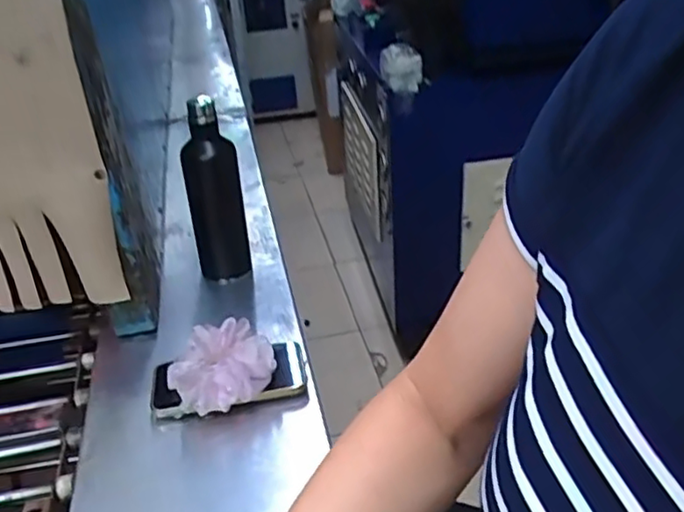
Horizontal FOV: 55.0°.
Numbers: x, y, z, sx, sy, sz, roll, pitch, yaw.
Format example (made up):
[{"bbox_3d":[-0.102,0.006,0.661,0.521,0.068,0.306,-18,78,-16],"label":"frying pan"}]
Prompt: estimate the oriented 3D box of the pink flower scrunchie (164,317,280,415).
[{"bbox_3d":[-0.128,0.113,0.697,0.104,0.041,0.093,-18,36,-24],"label":"pink flower scrunchie"}]

